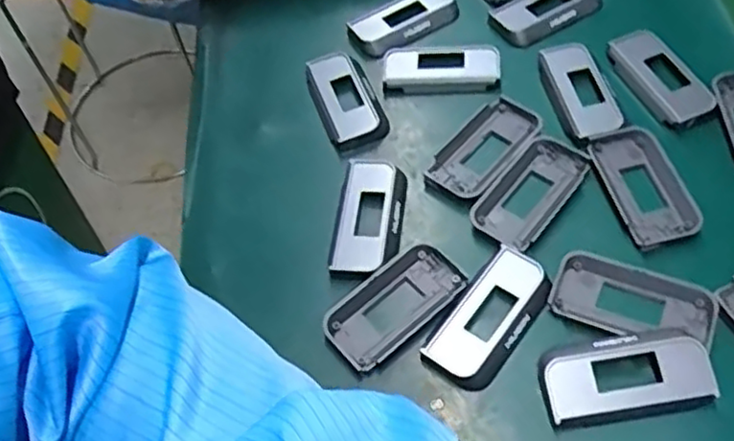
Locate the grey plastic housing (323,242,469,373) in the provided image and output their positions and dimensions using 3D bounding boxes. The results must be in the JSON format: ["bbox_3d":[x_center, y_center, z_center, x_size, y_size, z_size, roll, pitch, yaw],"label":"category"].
[{"bbox_3d":[0.015,0.043,0.355,0.073,0.009,0.037,-37,61,-18],"label":"grey plastic housing"}]

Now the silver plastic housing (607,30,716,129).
[{"bbox_3d":[0.177,-0.088,0.419,0.037,0.011,0.075,-20,57,-8],"label":"silver plastic housing"}]

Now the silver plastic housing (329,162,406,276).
[{"bbox_3d":[0.001,-0.002,0.384,0.034,0.010,0.074,6,57,9],"label":"silver plastic housing"}]

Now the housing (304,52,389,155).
[{"bbox_3d":[-0.013,-0.077,0.437,0.039,0.016,0.074,-19,57,-7],"label":"housing"}]

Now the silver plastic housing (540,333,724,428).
[{"bbox_3d":[0.119,0.073,0.319,0.076,0.012,0.036,-9,71,1],"label":"silver plastic housing"}]

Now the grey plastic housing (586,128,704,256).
[{"bbox_3d":[0.154,-0.020,0.382,0.040,0.007,0.075,-14,57,-5],"label":"grey plastic housing"}]

